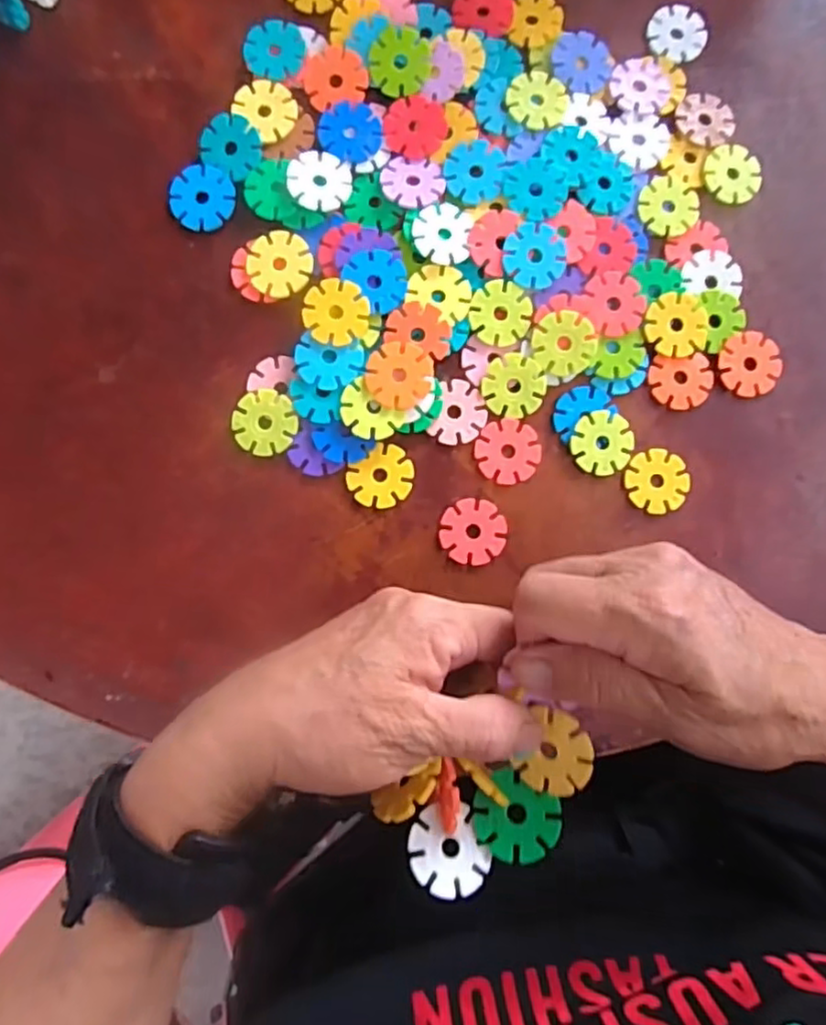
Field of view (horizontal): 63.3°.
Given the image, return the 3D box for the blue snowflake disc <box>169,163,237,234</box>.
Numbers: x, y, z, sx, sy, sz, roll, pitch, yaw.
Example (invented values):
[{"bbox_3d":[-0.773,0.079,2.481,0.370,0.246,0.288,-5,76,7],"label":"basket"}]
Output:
[{"bbox_3d":[-0.104,-0.157,0.332,0.031,0.004,0.032,0,83,-2],"label":"blue snowflake disc"}]

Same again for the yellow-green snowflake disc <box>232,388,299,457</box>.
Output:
[{"bbox_3d":[-0.071,-0.043,0.323,0.030,0.004,0.030,0,83,-2],"label":"yellow-green snowflake disc"}]

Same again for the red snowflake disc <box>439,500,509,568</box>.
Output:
[{"bbox_3d":[0.029,0.009,0.323,0.031,0.004,0.031,0,83,-2],"label":"red snowflake disc"}]

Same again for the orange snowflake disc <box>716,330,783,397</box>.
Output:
[{"bbox_3d":[0.170,-0.075,0.336,0.030,0.004,0.031,0,83,-2],"label":"orange snowflake disc"}]

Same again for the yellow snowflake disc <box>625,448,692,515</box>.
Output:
[{"bbox_3d":[0.121,-0.016,0.330,0.030,0.004,0.030,0,83,-2],"label":"yellow snowflake disc"}]

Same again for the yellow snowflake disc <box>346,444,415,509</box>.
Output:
[{"bbox_3d":[-0.015,-0.017,0.324,0.031,0.004,0.027,-38,86,-6],"label":"yellow snowflake disc"}]

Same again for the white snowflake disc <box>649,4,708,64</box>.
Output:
[{"bbox_3d":[0.142,-0.258,0.358,0.031,0.004,0.033,0,83,-2],"label":"white snowflake disc"}]

